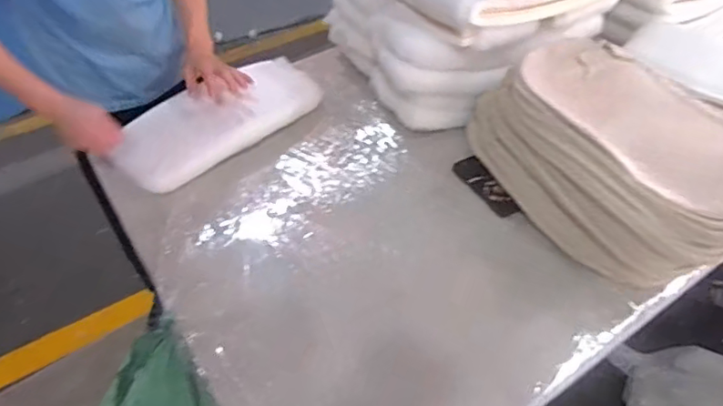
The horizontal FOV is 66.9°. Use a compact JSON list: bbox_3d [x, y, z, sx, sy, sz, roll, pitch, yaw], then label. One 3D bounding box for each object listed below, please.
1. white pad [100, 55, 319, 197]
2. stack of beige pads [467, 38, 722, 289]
[{"bbox_3d":[-0.317,-0.196,1.227,0.480,0.072,0.209,-35,54,-26],"label":"white pad"},{"bbox_3d":[0.472,-0.096,0.983,0.354,0.200,0.523,-17,48,-12],"label":"stack of beige pads"}]

